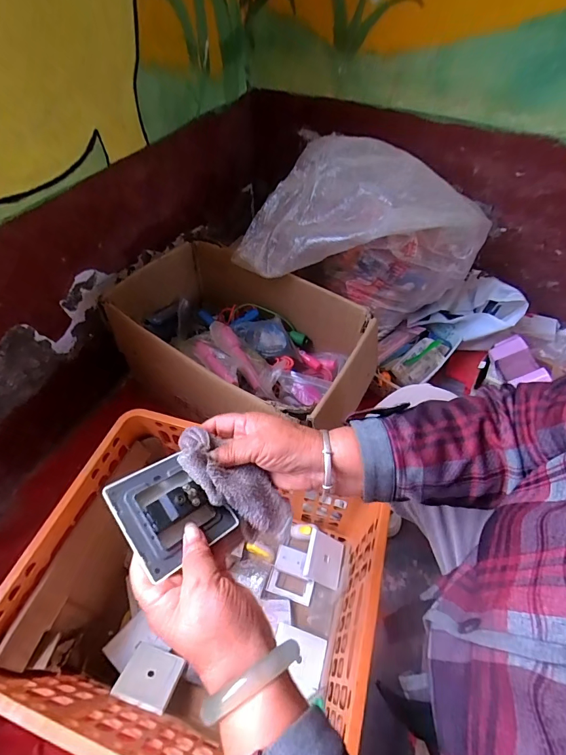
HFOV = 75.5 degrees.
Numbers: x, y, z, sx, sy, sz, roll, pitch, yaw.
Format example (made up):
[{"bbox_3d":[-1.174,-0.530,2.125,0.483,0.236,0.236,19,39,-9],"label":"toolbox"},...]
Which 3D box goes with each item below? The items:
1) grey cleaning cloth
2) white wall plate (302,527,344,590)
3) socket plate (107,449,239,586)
[{"bbox_3d":[-0.045,0.099,0.341,0.132,0.032,0.050,39,58,-2],"label":"grey cleaning cloth"},{"bbox_3d":[0.081,0.348,0.702,0.079,0.013,0.085,32,56,-19],"label":"white wall plate"},{"bbox_3d":[-0.092,0.109,0.309,0.080,0.022,0.085,-24,70,-45],"label":"socket plate"}]

